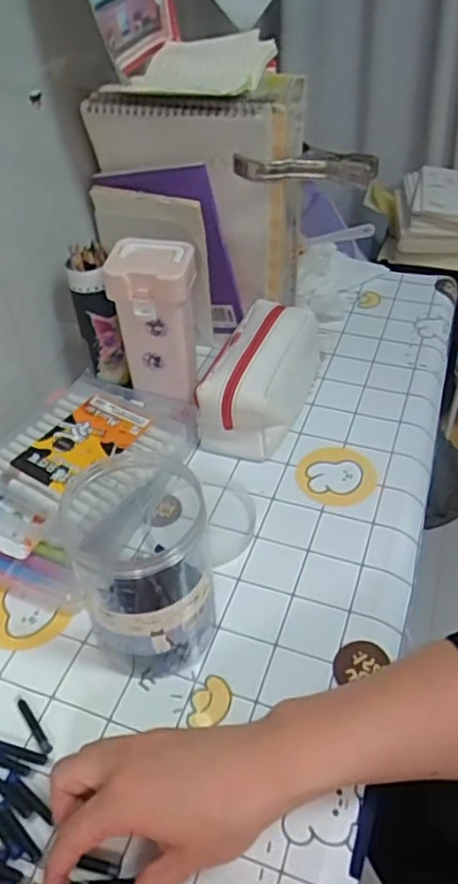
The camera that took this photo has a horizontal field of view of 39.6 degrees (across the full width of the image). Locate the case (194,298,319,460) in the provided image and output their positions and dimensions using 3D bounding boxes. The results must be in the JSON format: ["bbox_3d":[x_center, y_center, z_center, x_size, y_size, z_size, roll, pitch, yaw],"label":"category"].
[{"bbox_3d":[0.039,-0.078,0.695,0.090,0.091,0.192,12,45,15],"label":"case"}]

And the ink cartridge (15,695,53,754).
[{"bbox_3d":[-0.143,0.205,0.465,0.008,0.004,0.053,-30,49,-27],"label":"ink cartridge"}]

